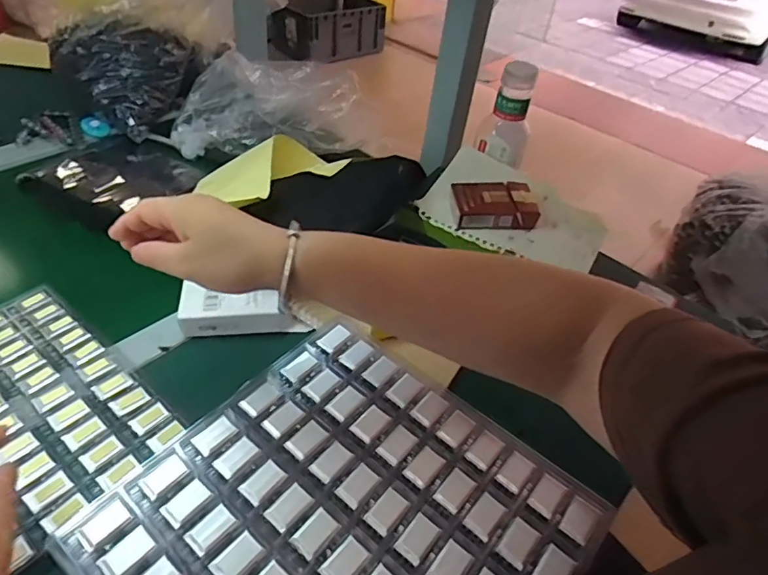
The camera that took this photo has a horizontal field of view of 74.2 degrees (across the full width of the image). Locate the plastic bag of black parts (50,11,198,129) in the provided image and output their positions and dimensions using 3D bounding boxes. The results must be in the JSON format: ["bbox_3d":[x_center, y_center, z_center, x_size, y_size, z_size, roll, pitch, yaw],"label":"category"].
[{"bbox_3d":[-0.401,-0.356,0.806,0.152,0.133,0.175,20,45,14],"label":"plastic bag of black parts"}]

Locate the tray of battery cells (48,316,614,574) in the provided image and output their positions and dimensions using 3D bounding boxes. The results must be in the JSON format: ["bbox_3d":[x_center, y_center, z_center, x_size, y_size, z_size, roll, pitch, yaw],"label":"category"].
[{"bbox_3d":[-0.023,0.159,0.340,0.265,0.013,0.258,32,49,25],"label":"tray of battery cells"}]

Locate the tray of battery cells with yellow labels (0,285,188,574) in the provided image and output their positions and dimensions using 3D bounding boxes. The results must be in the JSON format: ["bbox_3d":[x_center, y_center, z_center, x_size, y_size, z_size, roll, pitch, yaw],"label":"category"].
[{"bbox_3d":[-0.349,0.127,0.418,0.252,0.018,0.258,32,49,25],"label":"tray of battery cells with yellow labels"}]

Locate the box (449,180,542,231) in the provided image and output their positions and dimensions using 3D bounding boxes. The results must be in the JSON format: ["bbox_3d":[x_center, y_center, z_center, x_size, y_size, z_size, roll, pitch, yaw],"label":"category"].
[{"bbox_3d":[0.124,-0.093,0.571,0.087,0.026,0.058,0,44,-7],"label":"box"}]

